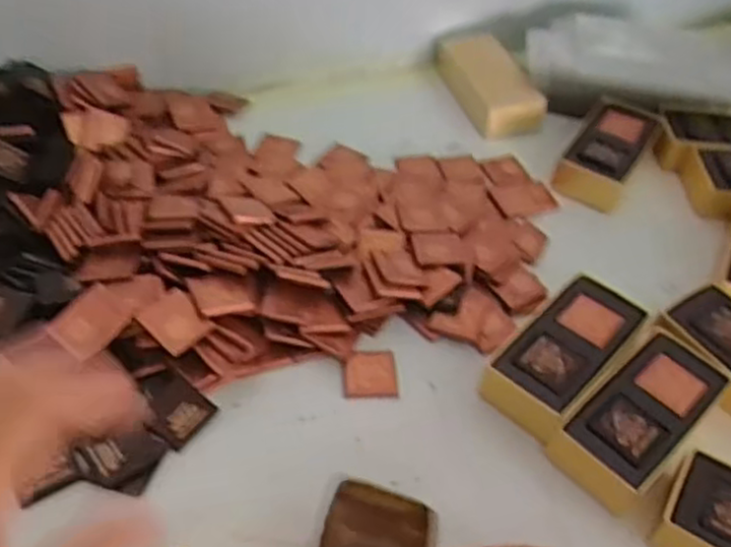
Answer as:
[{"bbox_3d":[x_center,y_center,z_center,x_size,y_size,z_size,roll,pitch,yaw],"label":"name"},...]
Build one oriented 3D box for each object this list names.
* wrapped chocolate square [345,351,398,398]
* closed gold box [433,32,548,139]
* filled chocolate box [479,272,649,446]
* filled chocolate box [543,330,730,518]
[{"bbox_3d":[0.003,0.062,0.461,0.032,0.004,0.032,0,46,-7],"label":"wrapped chocolate square"},{"bbox_3d":[0.118,-0.178,0.683,0.059,0.034,0.131,-12,51,-16],"label":"closed gold box"},{"bbox_3d":[0.126,0.047,0.465,0.056,0.026,0.121,34,51,24],"label":"filled chocolate box"},{"bbox_3d":[0.161,0.085,0.436,0.053,0.033,0.121,37,53,26],"label":"filled chocolate box"}]

